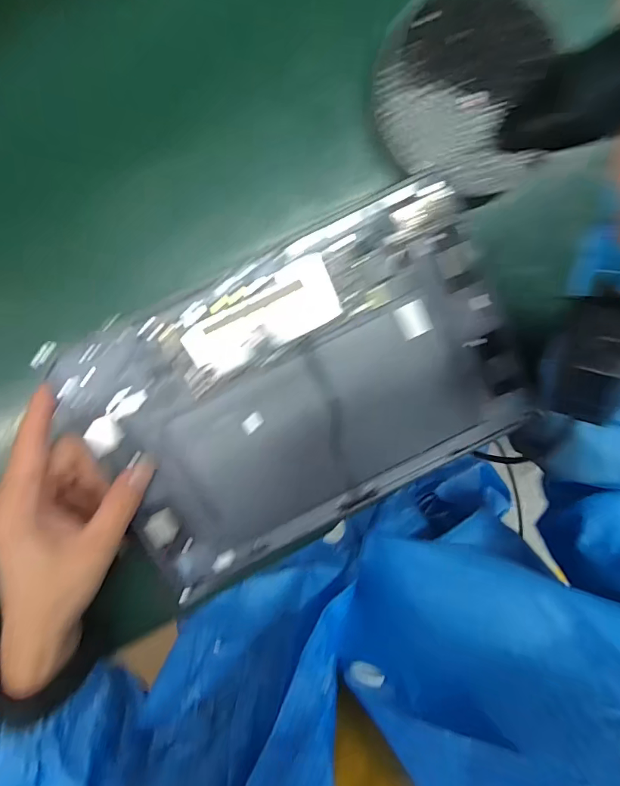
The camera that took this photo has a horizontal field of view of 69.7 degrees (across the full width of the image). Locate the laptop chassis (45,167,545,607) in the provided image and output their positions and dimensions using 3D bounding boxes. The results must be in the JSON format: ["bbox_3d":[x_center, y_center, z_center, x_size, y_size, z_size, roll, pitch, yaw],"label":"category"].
[{"bbox_3d":[-0.003,-0.002,0.271,0.255,0.023,0.162,-28,96,0],"label":"laptop chassis"}]

